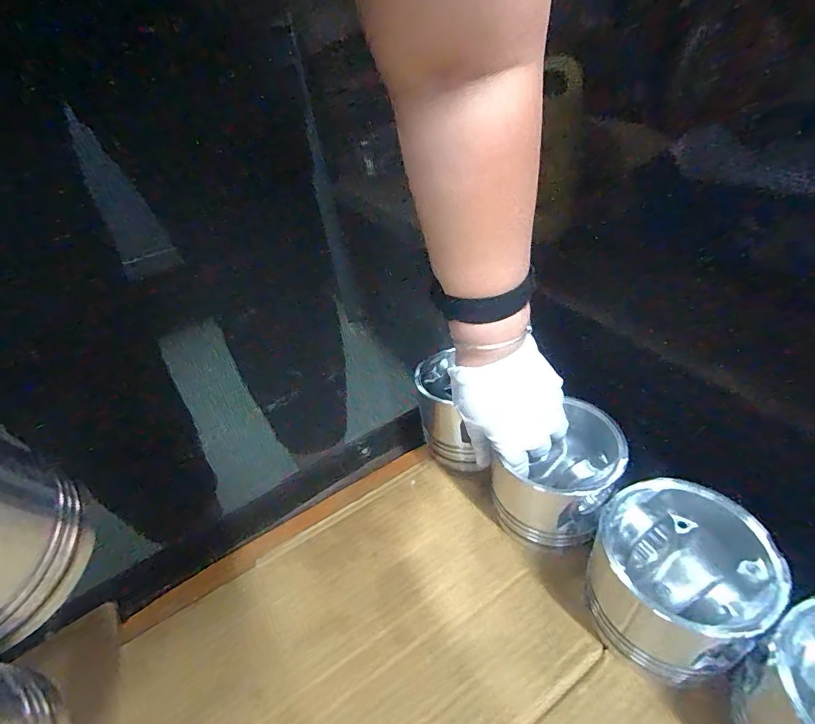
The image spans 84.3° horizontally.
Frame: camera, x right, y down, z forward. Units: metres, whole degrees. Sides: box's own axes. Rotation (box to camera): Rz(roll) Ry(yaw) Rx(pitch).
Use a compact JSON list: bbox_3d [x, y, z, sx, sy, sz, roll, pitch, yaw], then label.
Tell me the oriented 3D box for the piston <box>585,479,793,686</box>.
[{"bbox_3d":[0.198,0.166,0.341,0.111,0.104,0.108,18,45,28],"label":"piston"}]

